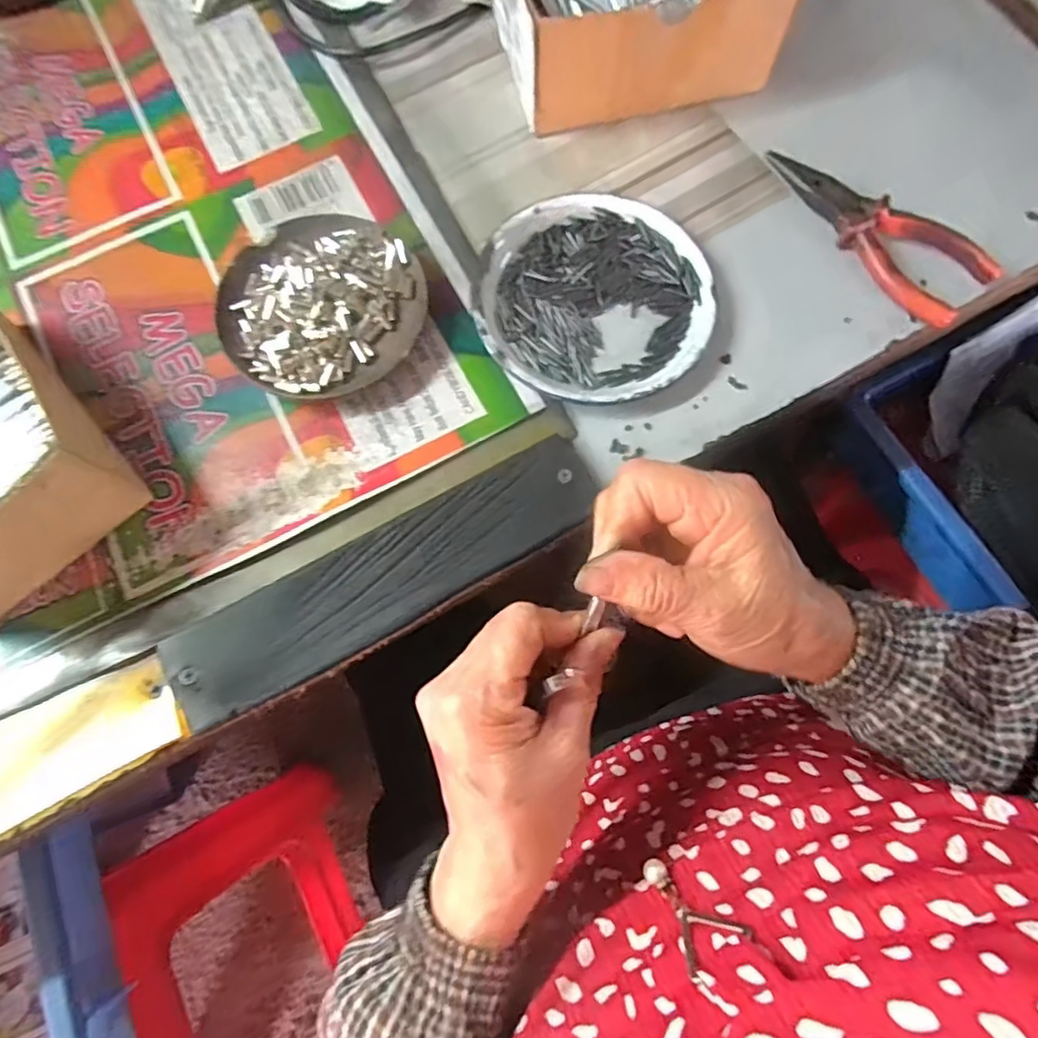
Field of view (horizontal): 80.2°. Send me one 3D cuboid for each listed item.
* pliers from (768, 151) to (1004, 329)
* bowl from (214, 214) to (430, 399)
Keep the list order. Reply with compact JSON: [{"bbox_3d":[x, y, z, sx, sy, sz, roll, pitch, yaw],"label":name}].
[{"bbox_3d":[0.214,-0.177,0.369,0.052,0.021,0.143,-32,77,-9],"label":"pliers"},{"bbox_3d":[-0.111,-0.122,0.348,0.109,0.024,0.108,0,74,0],"label":"bowl"}]

